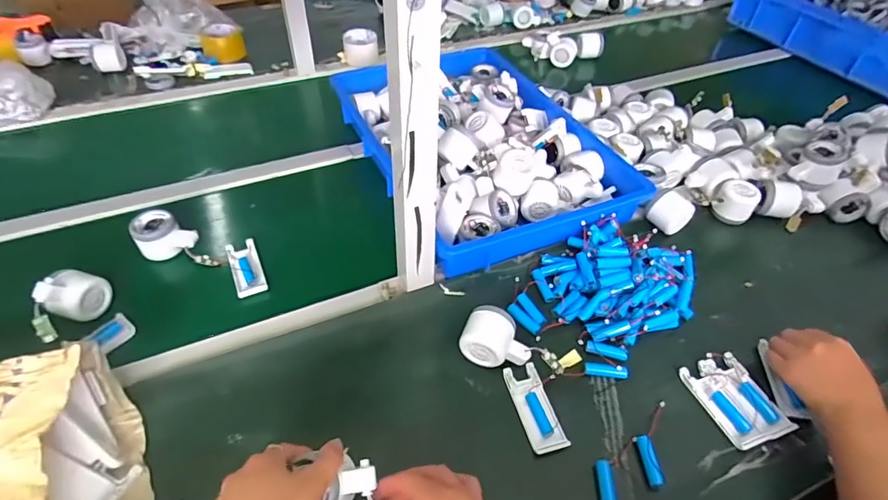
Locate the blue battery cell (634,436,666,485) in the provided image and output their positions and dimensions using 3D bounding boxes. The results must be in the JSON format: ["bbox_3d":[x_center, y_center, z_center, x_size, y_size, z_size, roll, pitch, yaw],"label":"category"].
[{"bbox_3d":[0.218,0.221,0.511,0.016,0.015,0.053,0,46,-3],"label":"blue battery cell"}]

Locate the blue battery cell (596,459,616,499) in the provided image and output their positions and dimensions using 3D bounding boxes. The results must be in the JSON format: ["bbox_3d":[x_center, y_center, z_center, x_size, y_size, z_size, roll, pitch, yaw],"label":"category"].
[{"bbox_3d":[0.164,0.239,0.490,0.014,0.013,0.055,6,46,3],"label":"blue battery cell"}]

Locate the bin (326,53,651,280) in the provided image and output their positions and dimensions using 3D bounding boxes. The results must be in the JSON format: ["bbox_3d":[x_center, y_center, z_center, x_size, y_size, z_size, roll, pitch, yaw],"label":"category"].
[{"bbox_3d":[0.050,-0.224,0.867,0.374,0.096,0.579,-18,50,-18],"label":"bin"}]

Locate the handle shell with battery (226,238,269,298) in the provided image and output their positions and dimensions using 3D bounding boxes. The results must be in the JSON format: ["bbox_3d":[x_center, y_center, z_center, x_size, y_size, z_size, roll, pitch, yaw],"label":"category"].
[{"bbox_3d":[-0.282,0.027,0.692,0.040,0.017,0.099,-19,50,-20],"label":"handle shell with battery"}]

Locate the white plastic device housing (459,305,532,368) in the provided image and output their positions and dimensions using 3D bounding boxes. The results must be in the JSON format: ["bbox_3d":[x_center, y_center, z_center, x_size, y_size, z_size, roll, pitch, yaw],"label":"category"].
[{"bbox_3d":[0.064,0.107,0.585,0.082,0.053,0.056,8,47,5],"label":"white plastic device housing"}]

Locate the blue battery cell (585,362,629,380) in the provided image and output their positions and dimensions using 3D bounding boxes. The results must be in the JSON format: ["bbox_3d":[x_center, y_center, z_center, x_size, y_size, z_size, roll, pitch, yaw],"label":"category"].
[{"bbox_3d":[0.196,0.146,0.586,0.049,0.014,0.015,9,47,6],"label":"blue battery cell"}]

